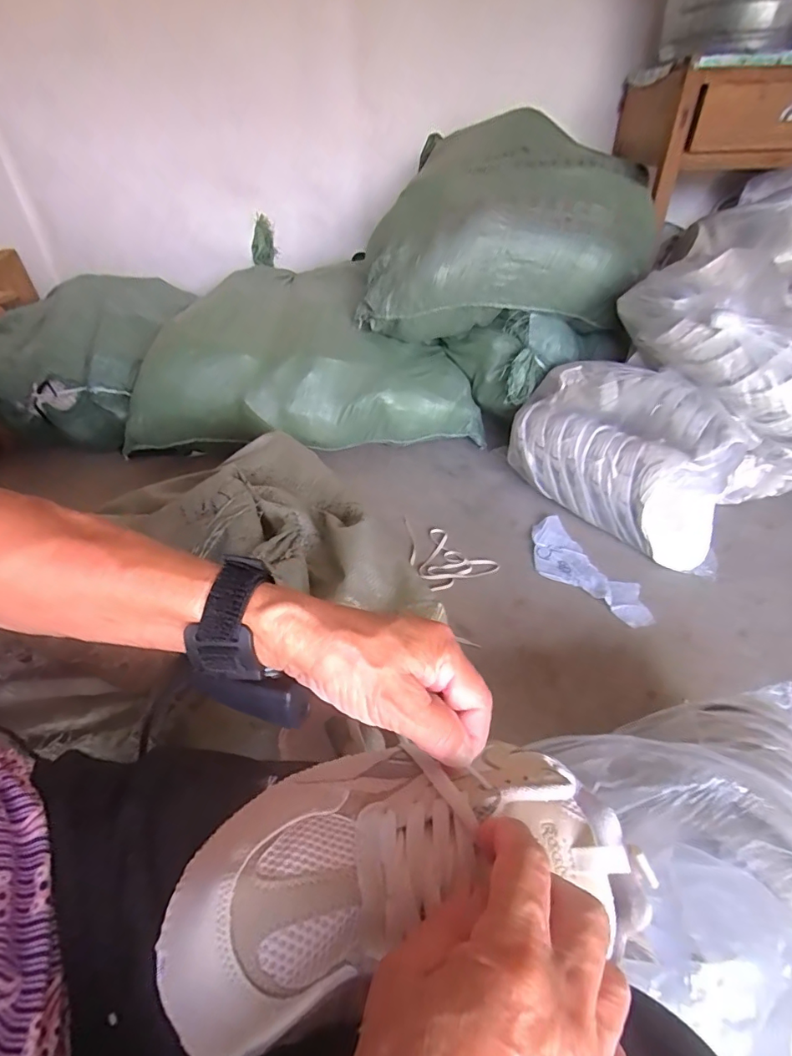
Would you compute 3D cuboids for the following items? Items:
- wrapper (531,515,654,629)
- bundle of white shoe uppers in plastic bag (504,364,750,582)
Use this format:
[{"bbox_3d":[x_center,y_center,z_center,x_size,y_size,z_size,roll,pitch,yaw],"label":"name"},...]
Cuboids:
[{"bbox_3d":[0.362,0.082,0.926,0.125,0.022,0.304,-21,42,-22],"label":"wrapper"},{"bbox_3d":[0.460,-0.148,0.995,0.182,0.297,0.487,-26,44,-27],"label":"bundle of white shoe uppers in plastic bag"}]

